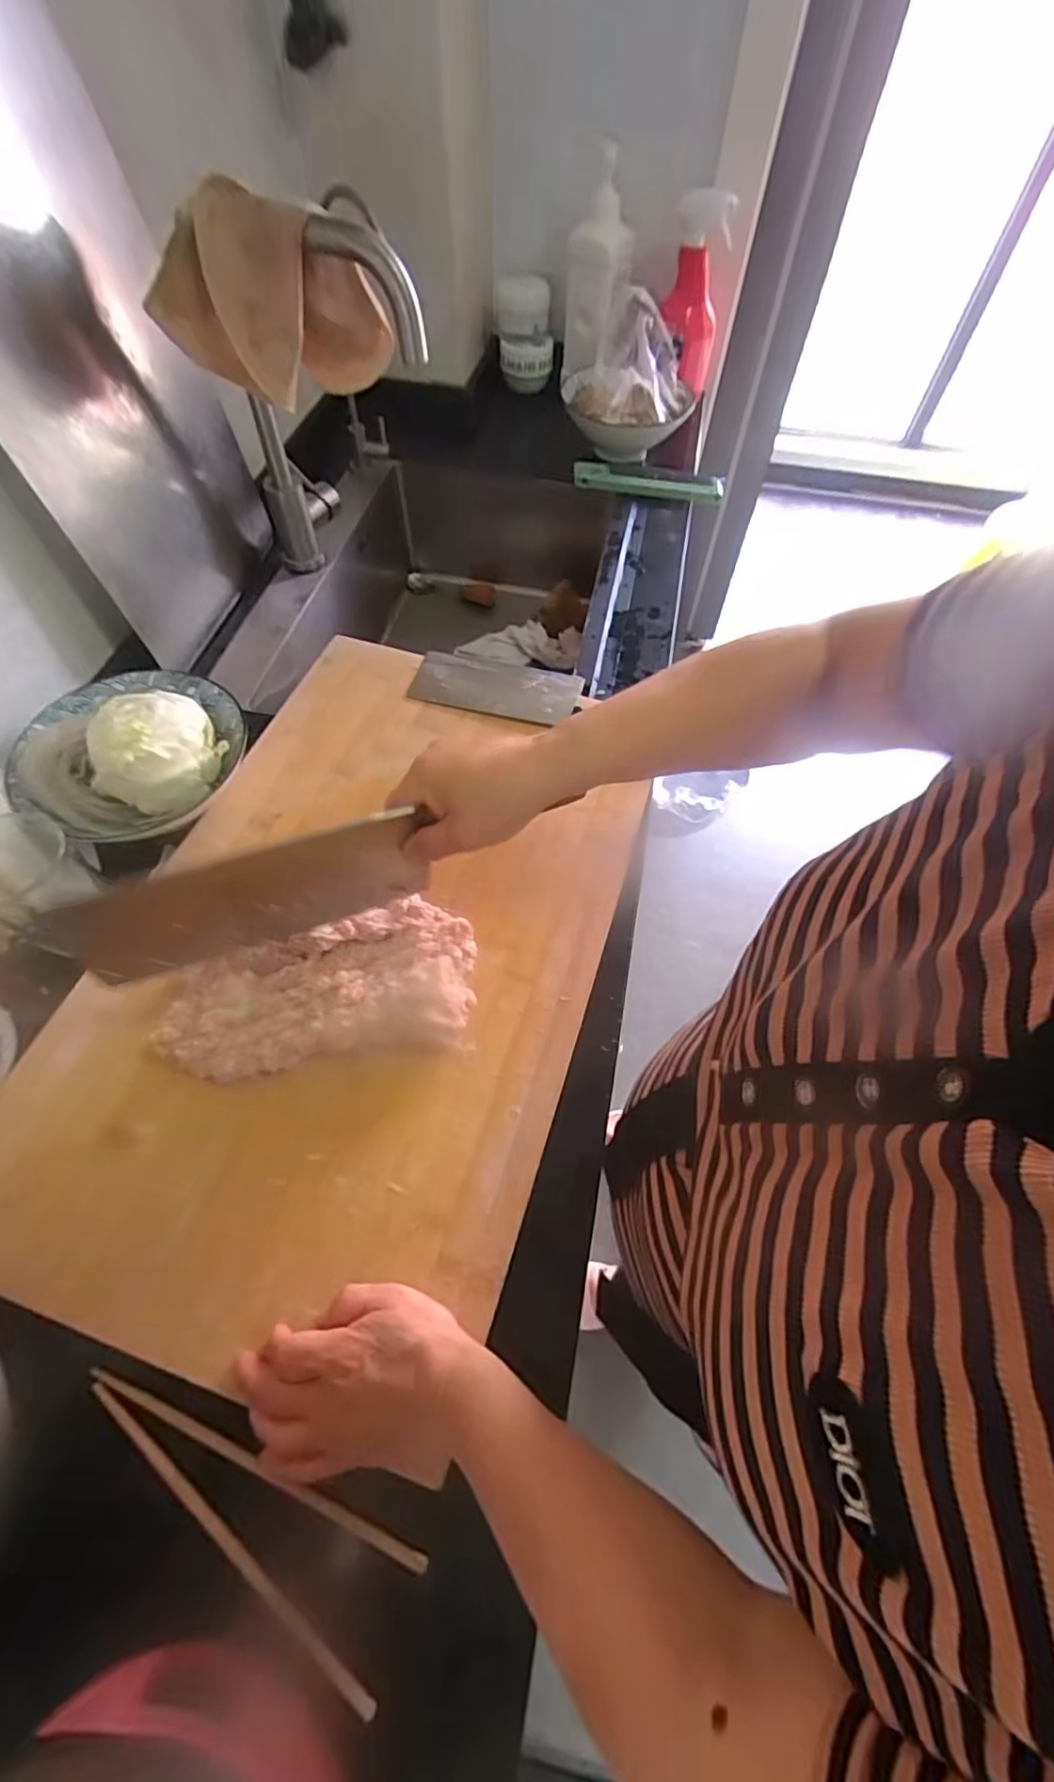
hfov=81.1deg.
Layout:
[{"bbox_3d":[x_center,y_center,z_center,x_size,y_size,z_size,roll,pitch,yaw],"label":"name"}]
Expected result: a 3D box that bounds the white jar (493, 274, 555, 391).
[{"bbox_3d":[-0.004,-0.857,0.945,0.090,0.132,0.108,0,61,-2],"label":"white jar"}]

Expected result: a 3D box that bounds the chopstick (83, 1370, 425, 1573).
[{"bbox_3d":[-0.164,0.344,0.369,0.226,0.008,0.011,21,62,9],"label":"chopstick"}]

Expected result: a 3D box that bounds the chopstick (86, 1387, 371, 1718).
[{"bbox_3d":[-0.174,0.371,0.354,0.228,0.007,0.010,34,65,16],"label":"chopstick"}]

